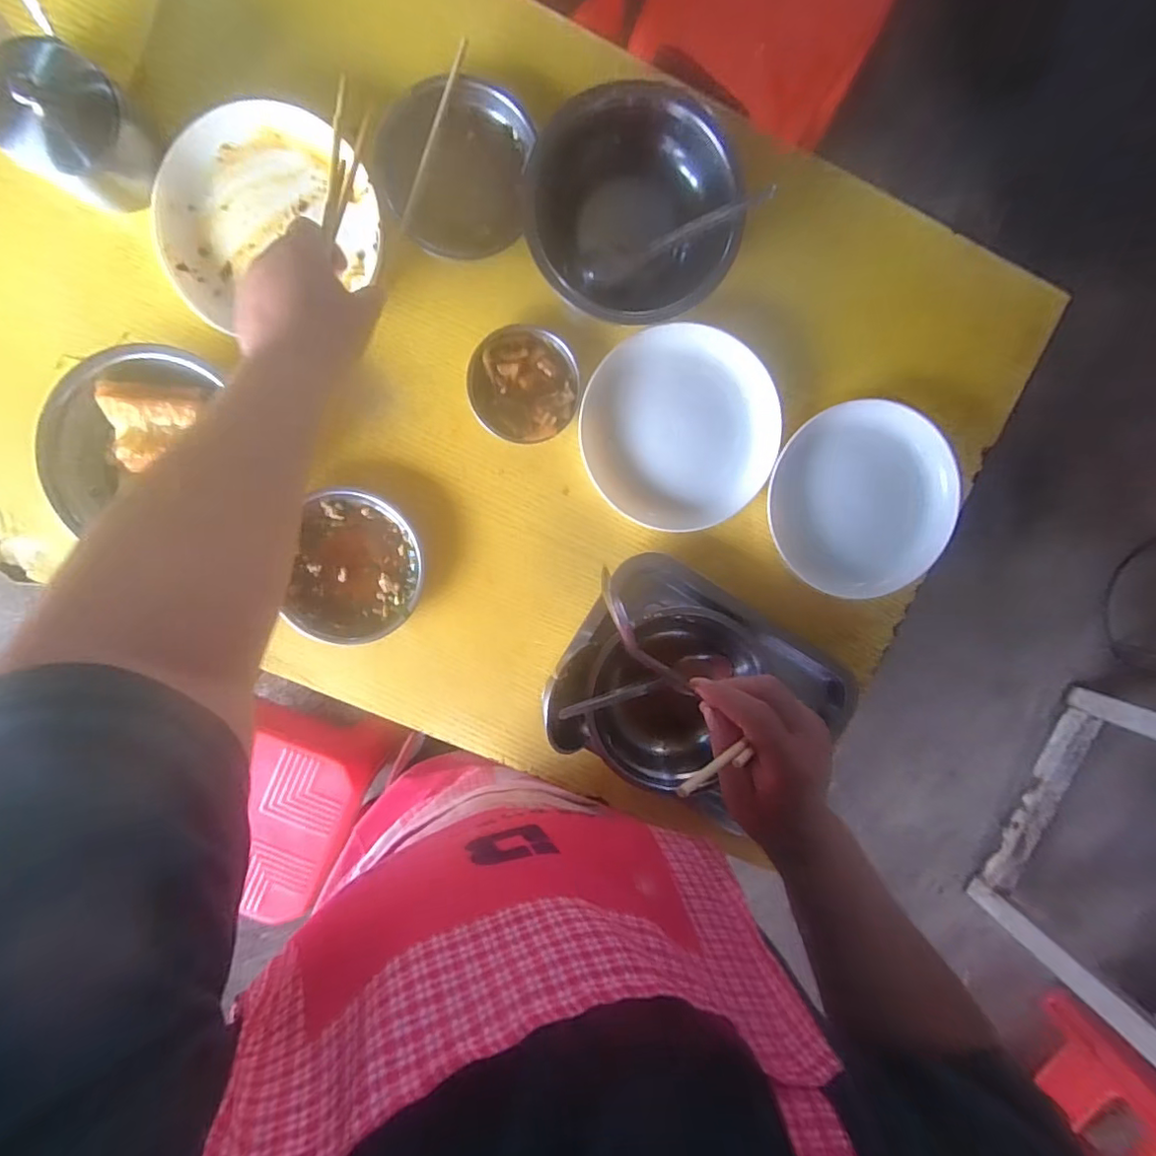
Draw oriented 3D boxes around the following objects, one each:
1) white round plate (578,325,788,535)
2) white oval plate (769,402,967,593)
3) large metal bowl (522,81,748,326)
[{"bbox_3d":[0.088,-0.128,0.487,0.159,0.027,0.167,-1,98,-4],"label":"white round plate"},{"bbox_3d":[0.250,-0.069,0.502,0.164,0.034,0.163,3,97,-4],"label":"white oval plate"},{"bbox_3d":[0.045,-0.281,0.438,0.170,0.067,0.156,-1,98,-4],"label":"large metal bowl"}]

